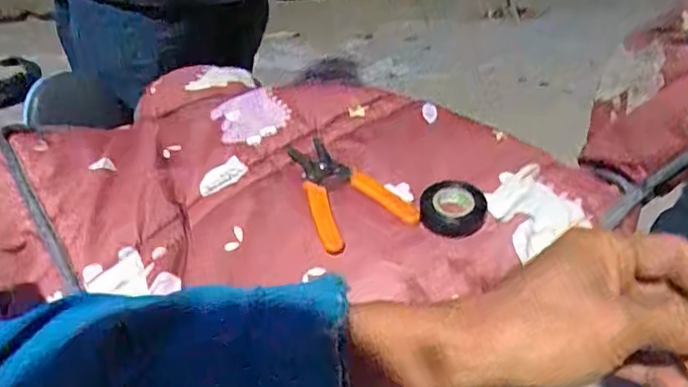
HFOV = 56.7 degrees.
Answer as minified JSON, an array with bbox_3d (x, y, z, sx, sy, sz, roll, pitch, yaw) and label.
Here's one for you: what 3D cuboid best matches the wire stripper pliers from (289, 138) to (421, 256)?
[{"bbox_3d":[0.005,-0.006,0.645,0.103,0.034,0.153,-12,31,-16],"label":"wire stripper pliers"}]

